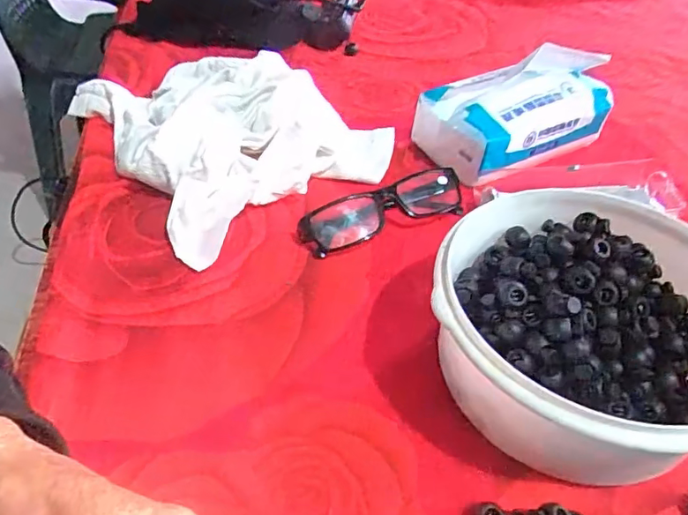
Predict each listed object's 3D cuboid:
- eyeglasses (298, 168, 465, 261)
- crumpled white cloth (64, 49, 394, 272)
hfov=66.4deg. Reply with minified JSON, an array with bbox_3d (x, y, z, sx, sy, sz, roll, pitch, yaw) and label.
[{"bbox_3d":[0.029,-0.043,0.410,0.136,0.031,0.046,-21,50,-24],"label":"eyeglasses"},{"bbox_3d":[-0.104,-0.128,0.473,0.228,0.060,0.264,-30,54,-30],"label":"crumpled white cloth"}]

